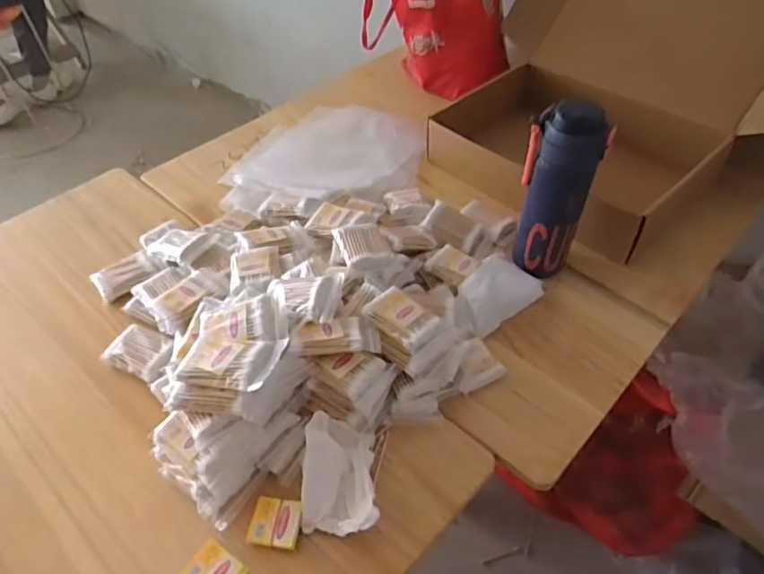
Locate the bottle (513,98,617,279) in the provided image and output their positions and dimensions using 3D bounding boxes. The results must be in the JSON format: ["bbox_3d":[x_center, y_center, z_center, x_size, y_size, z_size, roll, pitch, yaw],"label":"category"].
[{"bbox_3d":[0.206,-0.113,0.658,0.081,0.232,0.068,18,51,17],"label":"bottle"}]

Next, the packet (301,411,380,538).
[{"bbox_3d":[-0.040,0.175,0.522,0.070,0.055,0.109,-1,48,1],"label":"packet"}]

